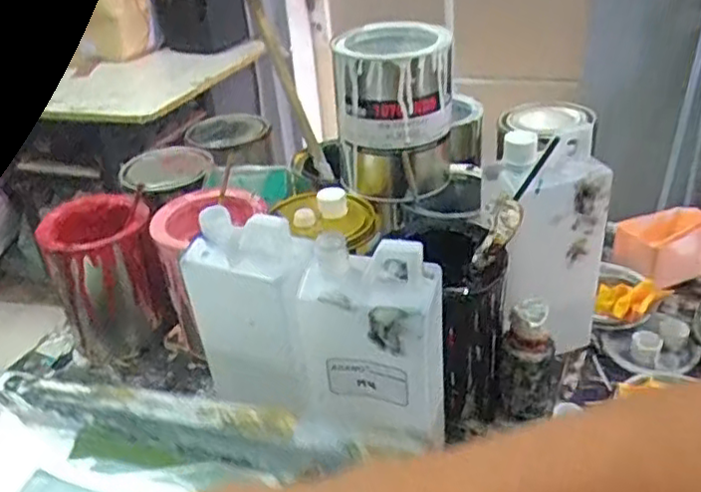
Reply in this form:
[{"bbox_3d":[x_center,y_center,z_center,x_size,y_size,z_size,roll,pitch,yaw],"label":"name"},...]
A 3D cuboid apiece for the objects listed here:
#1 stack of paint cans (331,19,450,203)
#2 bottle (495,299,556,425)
[{"bbox_3d":[0.041,-0.123,0.632,0.101,0.146,0.098,-3,32,3],"label":"stack of paint cans"},{"bbox_3d":[0.153,0.095,0.573,0.048,0.116,0.056,5,33,16],"label":"bottle"}]

